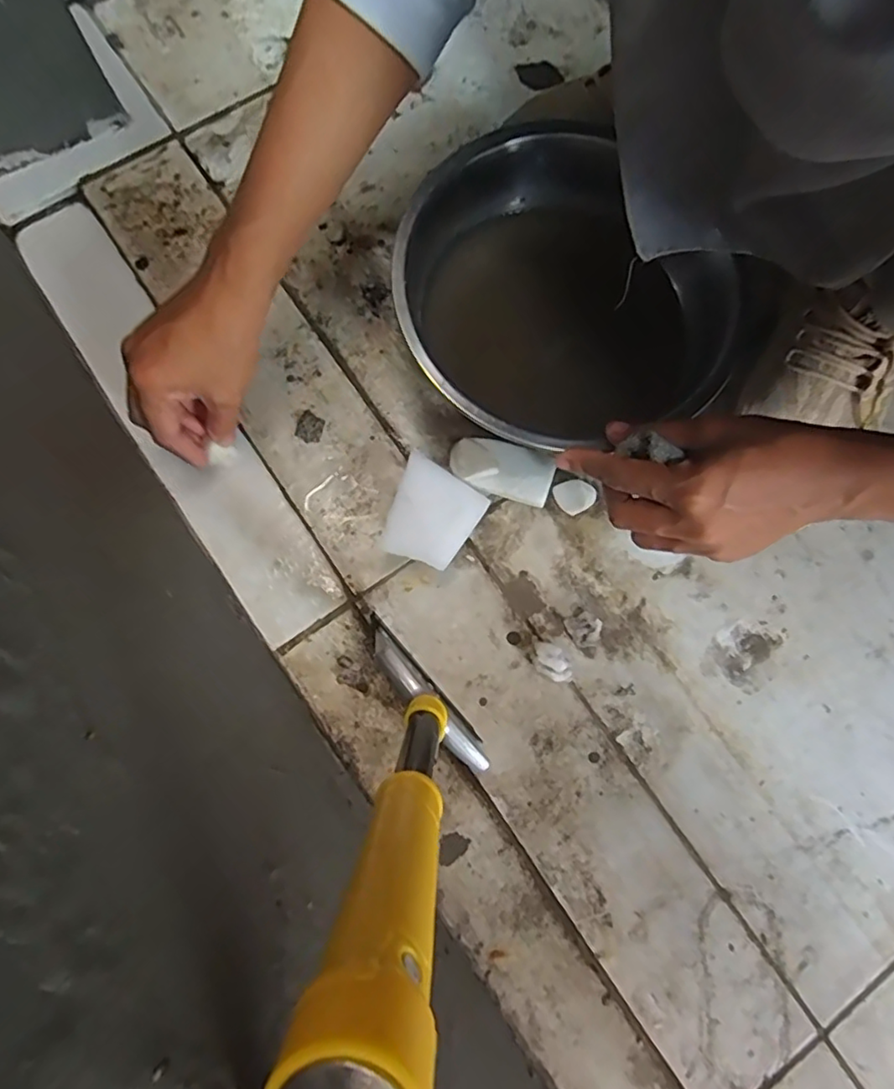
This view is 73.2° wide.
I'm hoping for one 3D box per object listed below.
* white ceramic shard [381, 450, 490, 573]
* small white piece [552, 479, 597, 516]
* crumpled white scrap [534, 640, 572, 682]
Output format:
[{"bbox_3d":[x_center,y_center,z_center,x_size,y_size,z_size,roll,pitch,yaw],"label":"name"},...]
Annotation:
[{"bbox_3d":[-0.013,-0.018,0.427,0.061,0.031,0.068,31,80,4],"label":"white ceramic shard"},{"bbox_3d":[0.094,-0.036,0.442,0.024,0.017,0.026,0,80,-1],"label":"small white piece"},{"bbox_3d":[0.073,0.081,0.416,0.032,0.018,0.021,26,80,3],"label":"crumpled white scrap"}]

